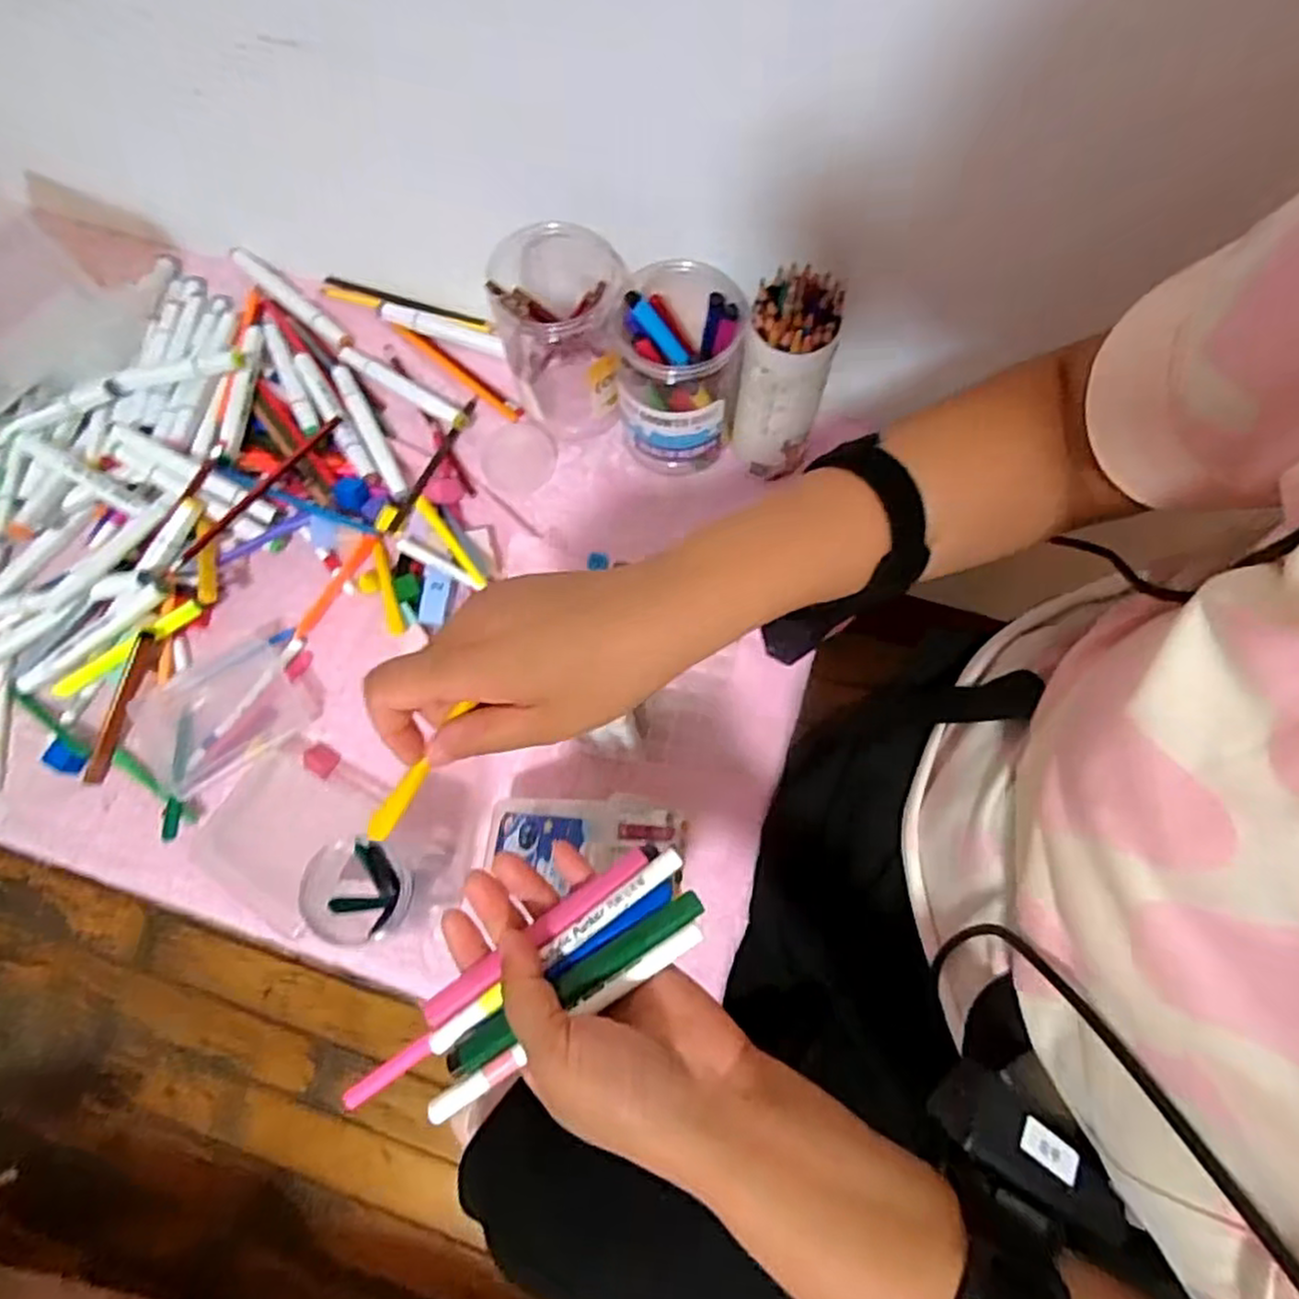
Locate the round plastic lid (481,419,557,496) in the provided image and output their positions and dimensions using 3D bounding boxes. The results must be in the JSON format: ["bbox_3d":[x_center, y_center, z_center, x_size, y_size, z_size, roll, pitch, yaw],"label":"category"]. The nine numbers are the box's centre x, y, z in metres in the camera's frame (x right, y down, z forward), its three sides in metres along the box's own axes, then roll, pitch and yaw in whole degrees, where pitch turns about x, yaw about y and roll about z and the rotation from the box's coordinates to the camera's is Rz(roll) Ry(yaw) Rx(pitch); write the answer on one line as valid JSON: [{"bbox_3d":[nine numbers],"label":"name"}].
[{"bbox_3d":[-0.119,-0.173,0.658,0.068,0.009,0.065,0,72,1],"label":"round plastic lid"}]

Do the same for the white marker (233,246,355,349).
[{"bbox_3d":[-0.344,-0.338,0.707,0.154,0.020,0.019,38,77,12],"label":"white marker"}]

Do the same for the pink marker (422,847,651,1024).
[{"bbox_3d":[-0.050,0.132,0.348,0.126,0.012,0.013,-35,75,-8],"label":"pink marker"}]

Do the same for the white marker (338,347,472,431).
[{"bbox_3d":[-0.224,-0.241,0.671,0.157,0.016,0.022,32,76,11],"label":"white marker"}]

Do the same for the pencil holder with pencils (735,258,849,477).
[{"bbox_3d":[0.102,-0.201,0.566,0.059,0.168,0.064,0,72,1],"label":"pencil holder with pencils"}]

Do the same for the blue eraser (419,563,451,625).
[{"bbox_3d":[-0.178,-0.045,0.608,0.023,0.009,0.047,6,73,3],"label":"blue eraser"}]

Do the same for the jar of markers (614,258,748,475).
[{"bbox_3d":[0.023,-0.222,0.603,0.096,0.146,0.110,4,72,3],"label":"jar of markers"}]

